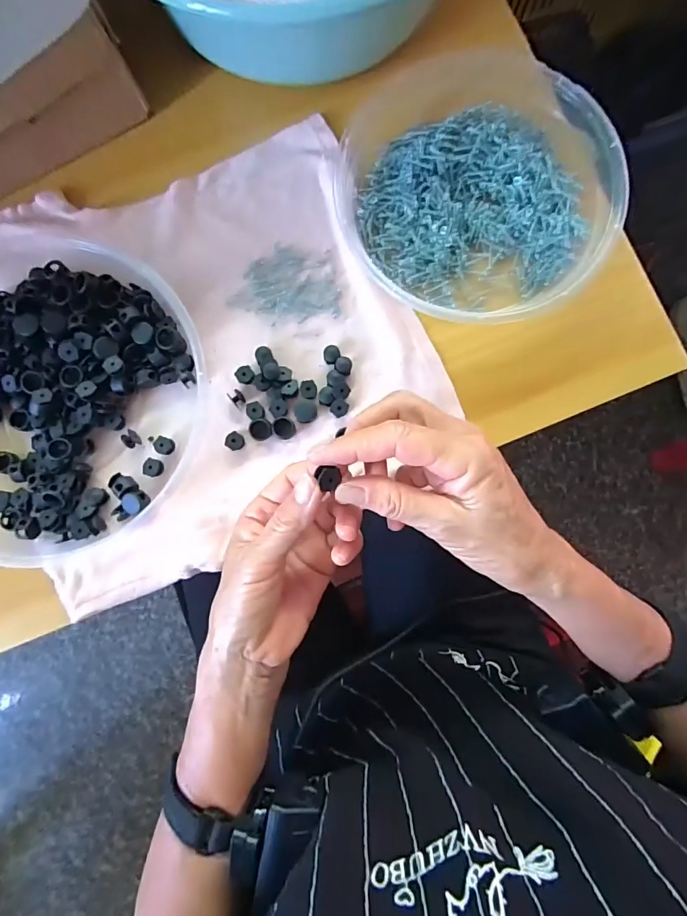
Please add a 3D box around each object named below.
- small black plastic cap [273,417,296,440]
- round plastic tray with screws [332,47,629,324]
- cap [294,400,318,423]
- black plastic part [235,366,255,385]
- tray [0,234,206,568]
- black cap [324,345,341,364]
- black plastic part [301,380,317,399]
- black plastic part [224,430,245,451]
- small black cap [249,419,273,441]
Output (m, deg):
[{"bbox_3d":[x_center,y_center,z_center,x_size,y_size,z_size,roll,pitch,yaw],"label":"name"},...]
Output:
[{"bbox_3d":[-0.045,-0.023,0.329,0.017,0.004,0.016,0,84,1],"label":"small black plastic cap"},{"bbox_3d":[0.098,-0.204,0.326,0.191,0.039,0.207,0,84,1],"label":"round plastic tray with screws"},{"bbox_3d":[-0.029,-0.036,0.332,0.017,0.004,0.017,-2,84,1],"label":"cap"},{"bbox_3d":[-0.076,-0.064,0.333,0.013,0.006,0.015,-35,85,-2],"label":"black plastic part"},{"bbox_3d":[-0.233,-0.042,0.322,0.231,0.033,0.240,24,85,3],"label":"tray"},{"bbox_3d":[-0.009,-0.080,0.335,0.012,0.007,0.015,0,86,0],"label":"black cap"},{"bbox_3d":[-0.027,-0.053,0.330,0.012,0.004,0.014,-1,84,1],"label":"black plastic part"},{"bbox_3d":[-0.083,-0.012,0.331,0.013,0.009,0.013,0,84,1],"label":"black plastic part"},{"bbox_3d":[-0.063,-0.022,0.328,0.017,0.007,0.016,0,86,0],"label":"small black cap"}]

